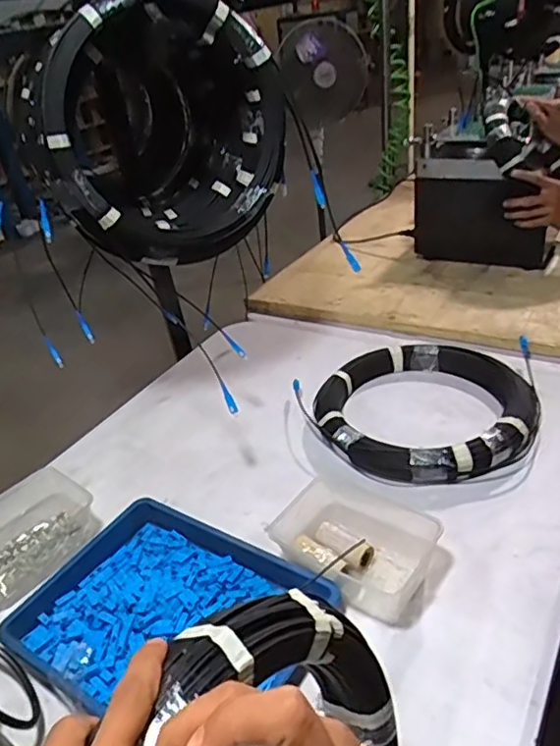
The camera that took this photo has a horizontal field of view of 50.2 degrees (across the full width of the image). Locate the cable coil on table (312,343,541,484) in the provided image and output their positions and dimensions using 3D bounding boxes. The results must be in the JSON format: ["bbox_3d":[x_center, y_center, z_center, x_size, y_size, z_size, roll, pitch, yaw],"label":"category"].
[{"bbox_3d":[0.216,0.047,0.908,0.310,0.046,0.313,-6,32,4],"label":"cable coil on table"}]

